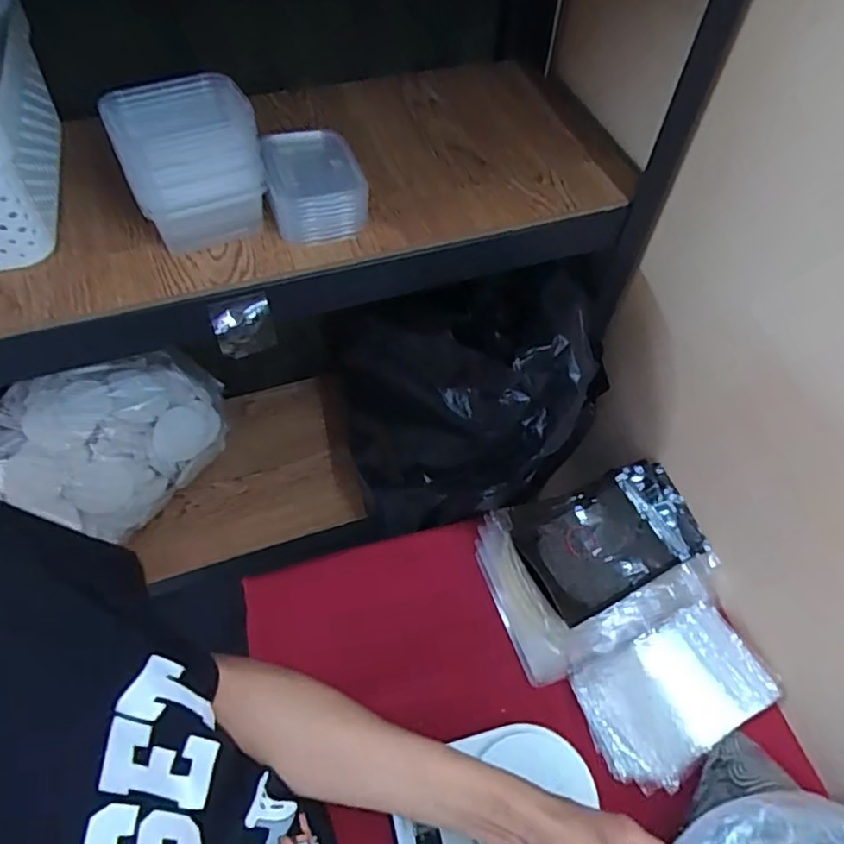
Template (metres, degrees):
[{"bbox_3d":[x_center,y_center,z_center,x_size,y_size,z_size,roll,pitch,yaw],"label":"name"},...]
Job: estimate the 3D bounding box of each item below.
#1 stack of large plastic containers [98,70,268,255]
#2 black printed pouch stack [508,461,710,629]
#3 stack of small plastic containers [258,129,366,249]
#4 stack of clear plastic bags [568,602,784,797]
[{"bbox_3d":[-0.195,-0.215,0.519,0.109,0.112,0.083,-20,59,-15],"label":"stack of large plastic containers"},{"bbox_3d":[0.206,0.129,0.691,0.208,0.034,0.139,-22,60,-17],"label":"black printed pouch stack"},{"bbox_3d":[-0.098,-0.220,0.560,0.088,0.053,0.104,-8,56,-8],"label":"stack of small plastic containers"},{"bbox_3d":[0.251,0.272,0.603,0.179,0.023,0.118,-26,60,-7],"label":"stack of clear plastic bags"}]

